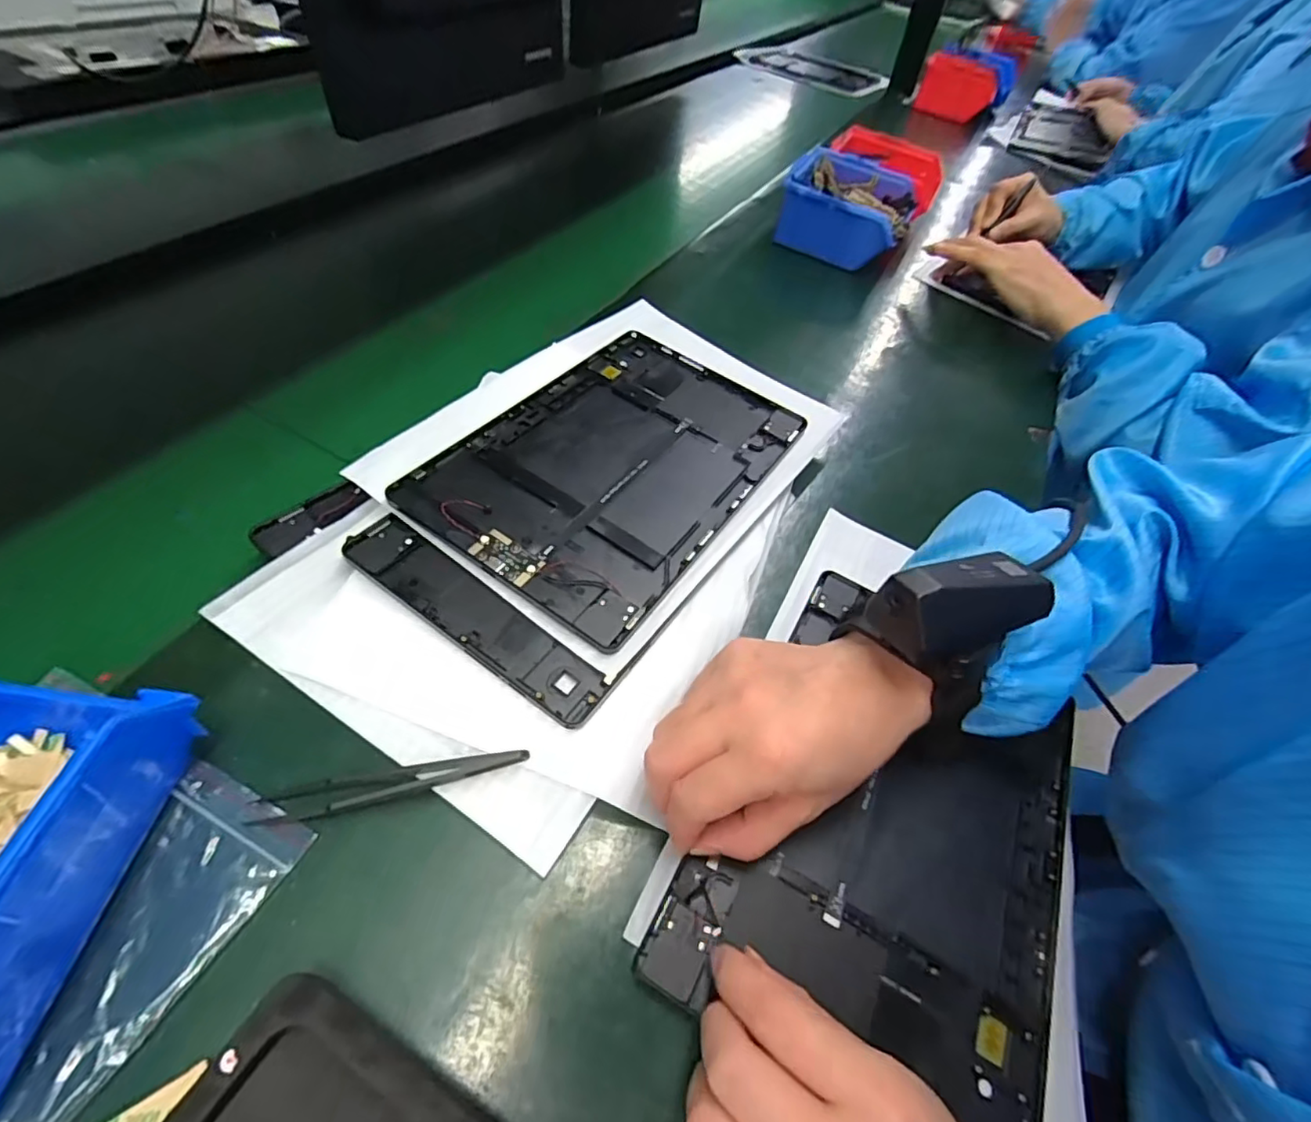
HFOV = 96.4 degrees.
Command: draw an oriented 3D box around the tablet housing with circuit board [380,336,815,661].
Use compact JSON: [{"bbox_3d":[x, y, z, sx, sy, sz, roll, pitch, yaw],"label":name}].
[{"bbox_3d":[-0.022,-0.070,0.378,0.163,0.009,0.248,31,53,16],"label":"tablet housing with circuit board"}]

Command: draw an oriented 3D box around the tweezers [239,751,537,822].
[{"bbox_3d":[-0.113,0.095,0.254,0.110,0.009,0.014,-5,52,-13],"label":"tweezers"}]

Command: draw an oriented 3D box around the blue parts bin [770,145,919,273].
[{"bbox_3d":[0.209,-0.384,0.649,0.136,0.066,0.125,23,51,10],"label":"blue parts bin"}]

